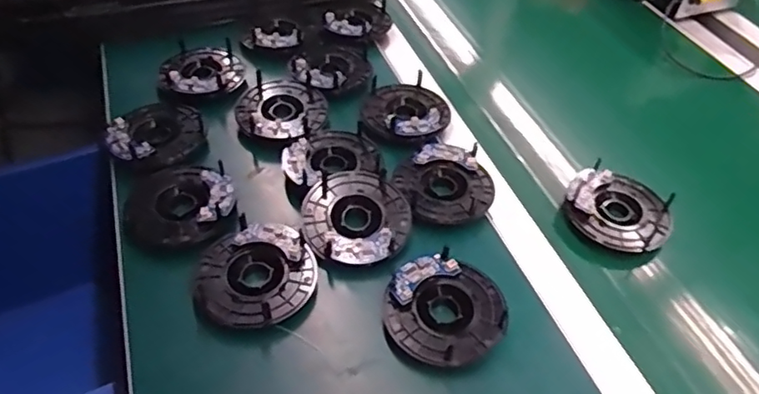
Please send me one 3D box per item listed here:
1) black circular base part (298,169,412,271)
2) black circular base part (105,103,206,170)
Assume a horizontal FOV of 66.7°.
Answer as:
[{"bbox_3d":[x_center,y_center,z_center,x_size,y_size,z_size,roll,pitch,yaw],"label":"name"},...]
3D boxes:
[{"bbox_3d":[-0.023,0.016,0.553,0.102,0.011,0.102,2,47,-2],"label":"black circular base part"},{"bbox_3d":[-0.239,-0.073,0.617,0.095,0.018,0.094,2,47,-2],"label":"black circular base part"}]

